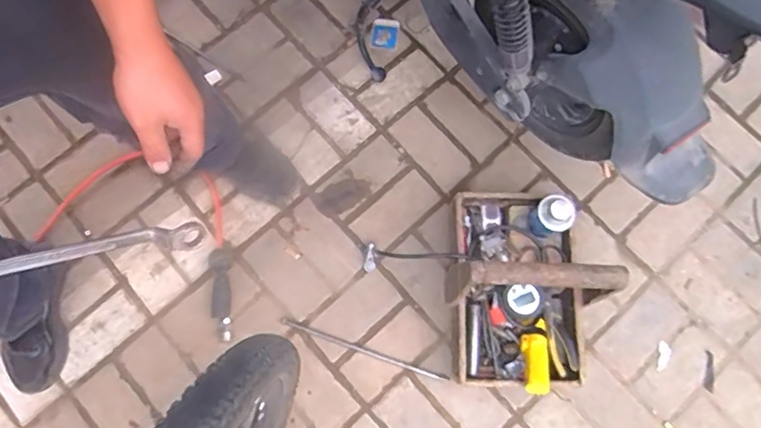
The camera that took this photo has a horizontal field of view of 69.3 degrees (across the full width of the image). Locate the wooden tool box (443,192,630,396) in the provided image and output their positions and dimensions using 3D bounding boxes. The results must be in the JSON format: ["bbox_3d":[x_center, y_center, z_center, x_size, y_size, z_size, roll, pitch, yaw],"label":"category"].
[{"bbox_3d":[0.249,0.116,0.959,0.233,0.288,0.353,-5,77,-2],"label":"wooden tool box"}]

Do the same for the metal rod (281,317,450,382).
[{"bbox_3d":[-0.032,0.262,1.064,0.334,0.005,0.015,19,74,4],"label":"metal rod"}]

